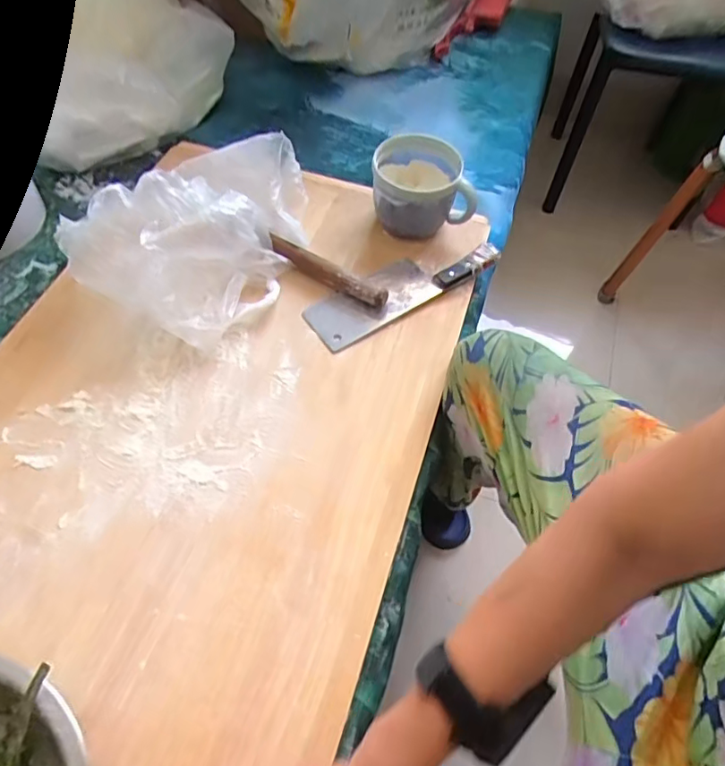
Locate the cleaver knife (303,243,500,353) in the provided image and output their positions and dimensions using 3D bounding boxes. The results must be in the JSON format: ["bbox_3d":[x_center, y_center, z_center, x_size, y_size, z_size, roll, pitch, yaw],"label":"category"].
[{"bbox_3d":[0.053,-0.132,0.708,0.264,0.024,0.077,-29,63,-19],"label":"cleaver knife"}]

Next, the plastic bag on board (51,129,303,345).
[{"bbox_3d":[-0.200,-0.197,0.672,0.207,0.136,0.261,19,59,9],"label":"plastic bag on board"}]

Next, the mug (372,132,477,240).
[{"bbox_3d":[0.085,-0.259,0.744,0.135,0.092,0.109,6,58,1],"label":"mug"}]

